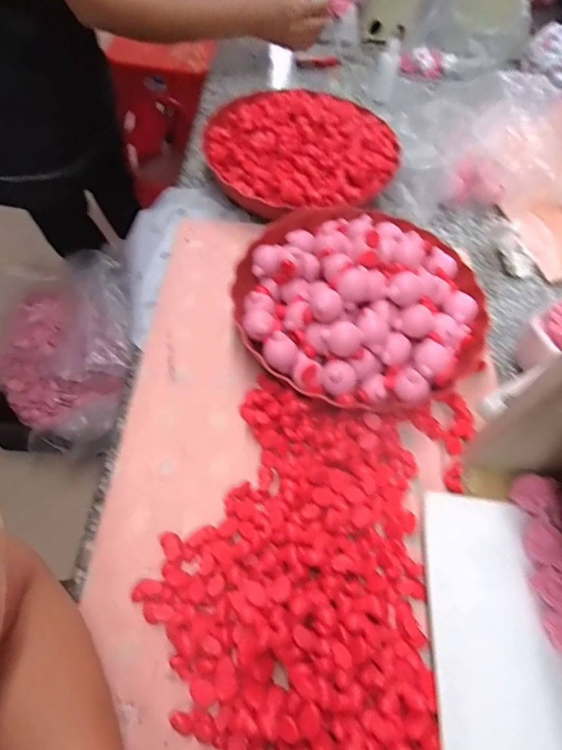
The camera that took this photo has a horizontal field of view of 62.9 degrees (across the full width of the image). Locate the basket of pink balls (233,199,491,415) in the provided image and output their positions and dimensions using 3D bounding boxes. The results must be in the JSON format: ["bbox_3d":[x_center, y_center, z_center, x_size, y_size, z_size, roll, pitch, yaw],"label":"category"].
[{"bbox_3d":[0.076,-0.079,0.441,0.233,0.072,0.233,2,59,-3],"label":"basket of pink balls"}]

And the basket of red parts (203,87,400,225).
[{"bbox_3d":[0.026,-0.282,0.558,0.233,0.050,0.229,-1,59,-5],"label":"basket of red parts"}]

